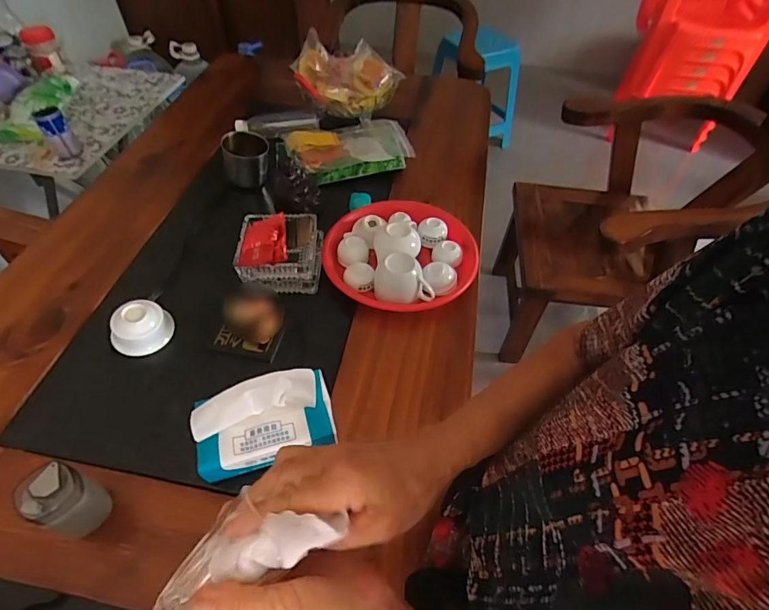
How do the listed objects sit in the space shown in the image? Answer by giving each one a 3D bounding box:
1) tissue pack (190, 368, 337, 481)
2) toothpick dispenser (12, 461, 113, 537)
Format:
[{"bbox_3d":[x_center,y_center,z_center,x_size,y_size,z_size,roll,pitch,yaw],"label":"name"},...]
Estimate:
[{"bbox_3d":[-0.142,0.141,0.528,0.158,0.099,0.086,-14,53,-13],"label":"tissue pack"},{"bbox_3d":[-0.335,0.209,0.470,0.054,0.093,0.052,1,52,-2],"label":"toothpick dispenser"}]

